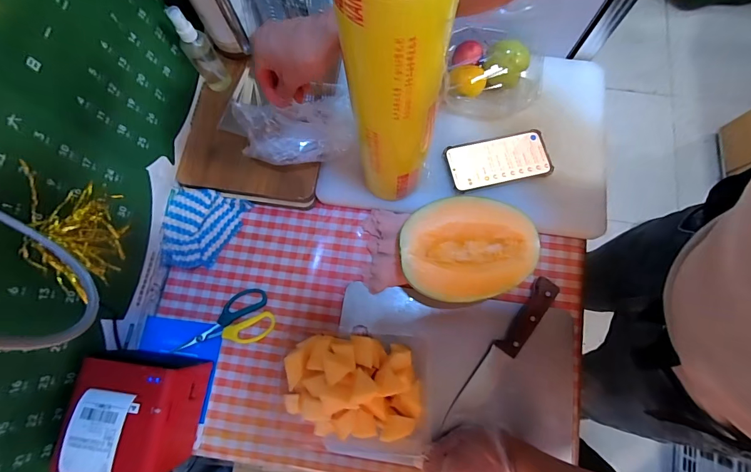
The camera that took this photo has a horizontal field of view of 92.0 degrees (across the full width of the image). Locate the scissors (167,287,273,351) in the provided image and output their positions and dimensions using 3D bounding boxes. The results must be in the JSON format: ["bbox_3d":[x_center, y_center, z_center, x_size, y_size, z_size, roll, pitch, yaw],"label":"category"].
[{"bbox_3d":[-0.223,0.136,0.535,0.142,0.006,0.075,-26,77,-5],"label":"scissors"}]

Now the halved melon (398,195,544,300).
[{"bbox_3d":[0.129,0.021,0.510,0.184,0.064,0.133,-5,76,0],"label":"halved melon"}]

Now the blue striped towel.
[{"bbox_3d":[-0.267,-0.011,0.560,0.108,0.033,0.118,7,76,3],"label":"blue striped towel"}]

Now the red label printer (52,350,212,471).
[{"bbox_3d":[-0.289,0.218,0.454,0.114,0.134,0.130,11,76,4],"label":"red label printer"}]

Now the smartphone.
[{"bbox_3d":[0.188,-0.116,0.557,0.158,0.009,0.078,-13,76,-2],"label":"smartphone"}]

